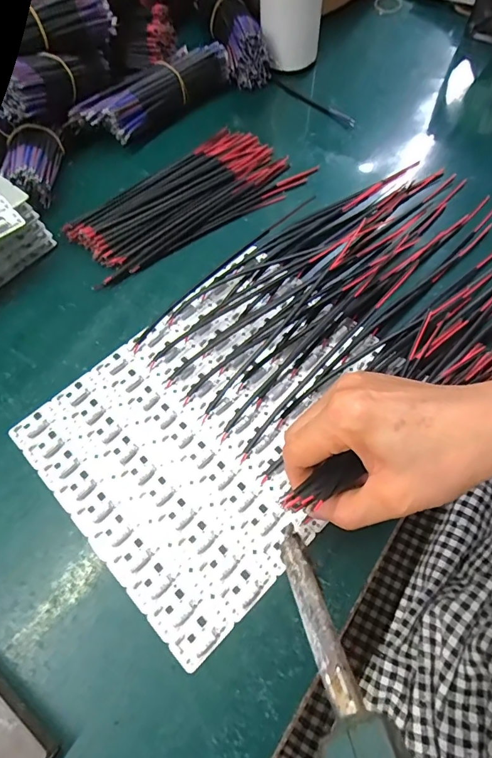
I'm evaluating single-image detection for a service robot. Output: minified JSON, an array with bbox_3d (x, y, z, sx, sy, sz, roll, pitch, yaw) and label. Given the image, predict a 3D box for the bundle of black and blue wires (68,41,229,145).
[{"bbox_3d":[-0.092,-0.291,0.434,0.170,0.043,0.047,-36,69,-15],"label":"bundle of black and blue wires"}]

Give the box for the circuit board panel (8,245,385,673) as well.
[{"bbox_3d":[-0.013,0.023,0.299,0.238,0.006,0.192,-42,71,-17],"label":"circuit board panel"}]

